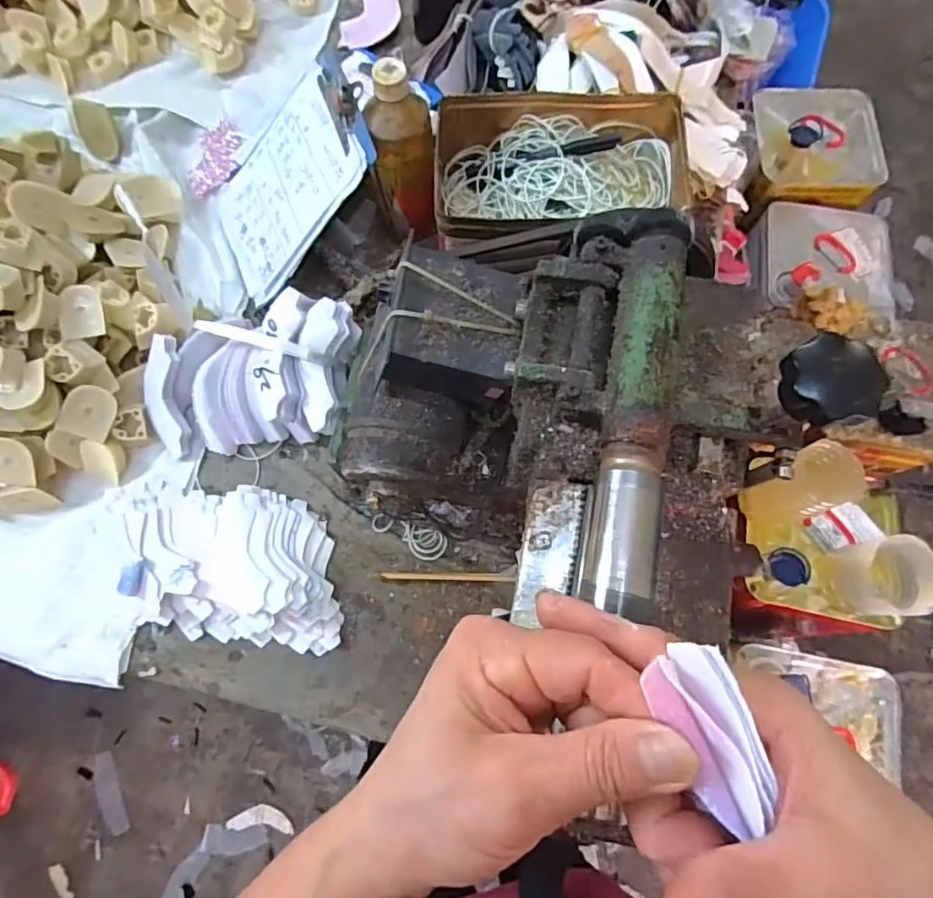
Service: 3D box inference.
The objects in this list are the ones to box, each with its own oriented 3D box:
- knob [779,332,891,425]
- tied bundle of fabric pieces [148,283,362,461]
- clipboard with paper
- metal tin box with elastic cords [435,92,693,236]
[{"bbox_3d":[0.162,-0.029,0.243,0.043,0.013,0.037,18,75,5],"label":"knob"},{"bbox_3d":[-0.212,-0.069,0.537,0.218,0.089,0.124,-4,74,-1],"label":"tied bundle of fabric pieces"},{"bbox_3d":[-0.182,-0.272,0.570,0.220,0.015,0.149,-33,73,32],"label":"clipboard with paper"},{"bbox_3d":[0.088,-0.266,0.536,0.239,0.073,0.161,-8,74,-2],"label":"metal tin box with elastic cords"}]

